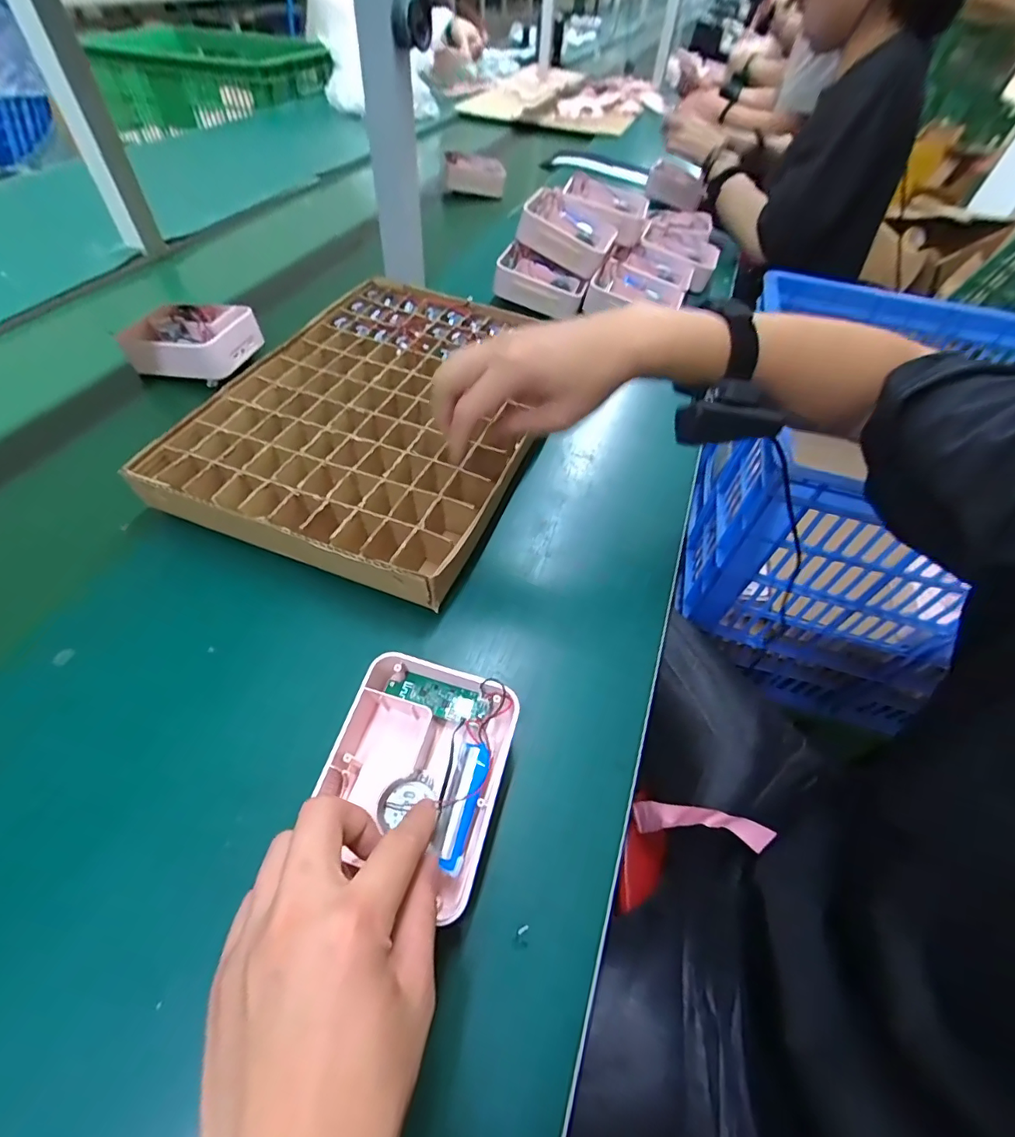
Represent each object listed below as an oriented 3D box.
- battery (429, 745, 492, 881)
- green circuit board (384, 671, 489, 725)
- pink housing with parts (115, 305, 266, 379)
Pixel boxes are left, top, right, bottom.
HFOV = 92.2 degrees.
[{"bbox_3d":[-0.027,0.136,0.283,0.020,0.016,0.067,13,63,5],"label":"battery"},{"bbox_3d":[-0.047,0.086,0.325,0.066,0.004,0.022,17,55,8],"label":"green circuit board"},{"bbox_3d":[-0.361,-0.267,0.567,0.135,0.042,0.094,5,54,-1],"label":"pink housing with parts"}]

